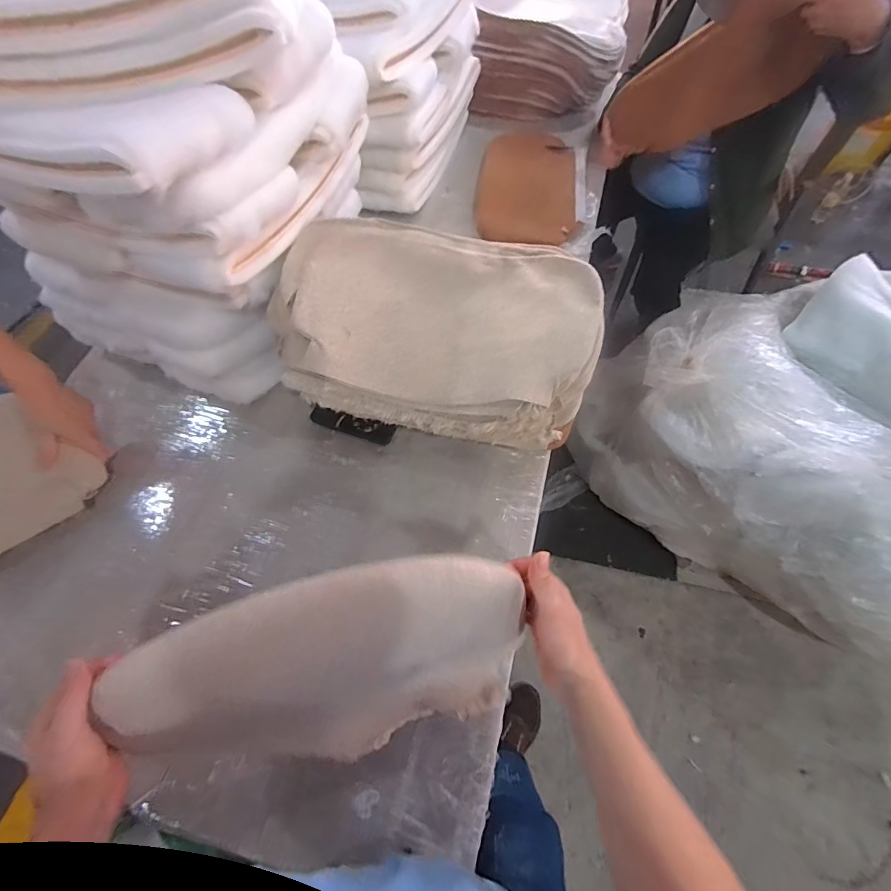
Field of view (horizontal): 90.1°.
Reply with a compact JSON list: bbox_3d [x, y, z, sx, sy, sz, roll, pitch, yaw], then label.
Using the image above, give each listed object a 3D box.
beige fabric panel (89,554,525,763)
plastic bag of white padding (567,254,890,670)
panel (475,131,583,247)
[{"bbox_3d":[-0.104,0.262,0.497,0.392,0.279,0.048,-15,31,-9],"label":"beige fabric panel"},{"bbox_3d":[1.075,-0.044,1.184,0.983,0.520,1.127,-37,66,-15],"label":"plastic bag of white padding"},{"bbox_3d":[0.200,-0.641,1.089,0.233,0.050,0.418,2,62,5],"label":"panel"}]

